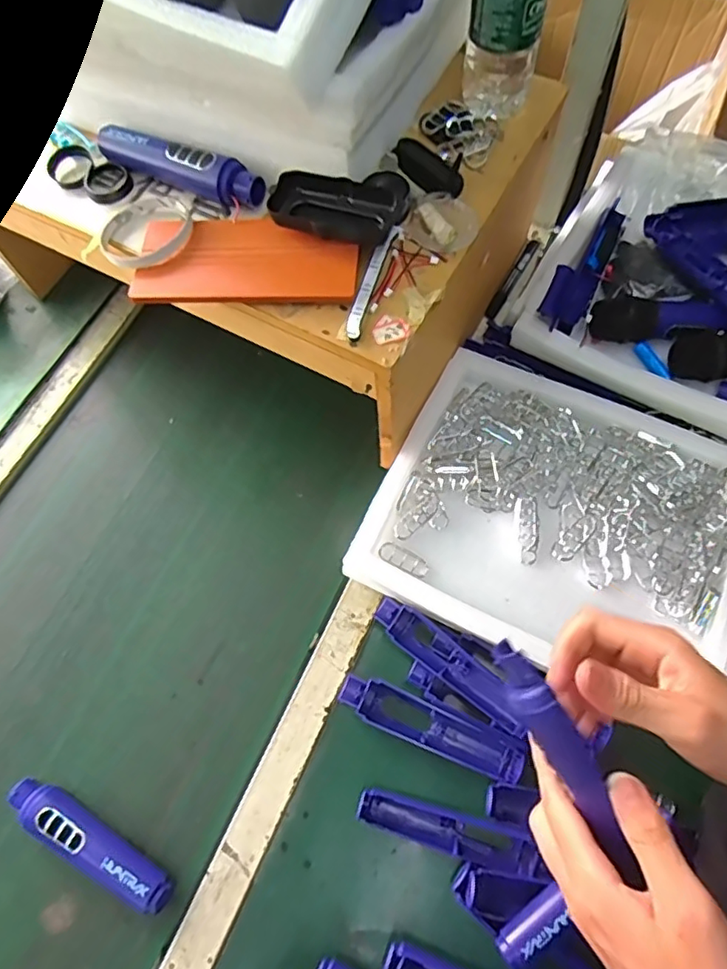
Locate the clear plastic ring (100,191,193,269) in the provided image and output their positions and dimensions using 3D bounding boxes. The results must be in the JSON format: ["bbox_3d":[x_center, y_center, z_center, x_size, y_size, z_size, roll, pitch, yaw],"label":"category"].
[{"bbox_3d":[-0.196,-0.229,0.528,0.082,0.012,0.092,-38,70,-13],"label":"clear plastic ring"}]

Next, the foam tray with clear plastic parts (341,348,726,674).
[{"bbox_3d":[0.197,0.039,0.600,0.344,0.055,0.284,24,70,13],"label":"foam tray with clear plastic parts"}]

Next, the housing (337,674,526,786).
[{"bbox_3d":[0.062,0.226,0.548,0.173,0.022,0.037,20,69,11],"label":"housing"}]

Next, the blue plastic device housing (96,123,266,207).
[{"bbox_3d":[-0.170,-0.295,0.539,0.178,0.030,0.027,25,70,13],"label":"blue plastic device housing"}]

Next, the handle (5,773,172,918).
[{"bbox_3d":[-0.243,0.314,0.517,0.174,0.025,0.034,26,70,14],"label":"handle"}]

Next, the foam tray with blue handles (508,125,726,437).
[{"bbox_3d":[0.392,-0.213,0.642,0.377,0.084,0.315,27,70,14],"label":"foam tray with blue handles"}]

